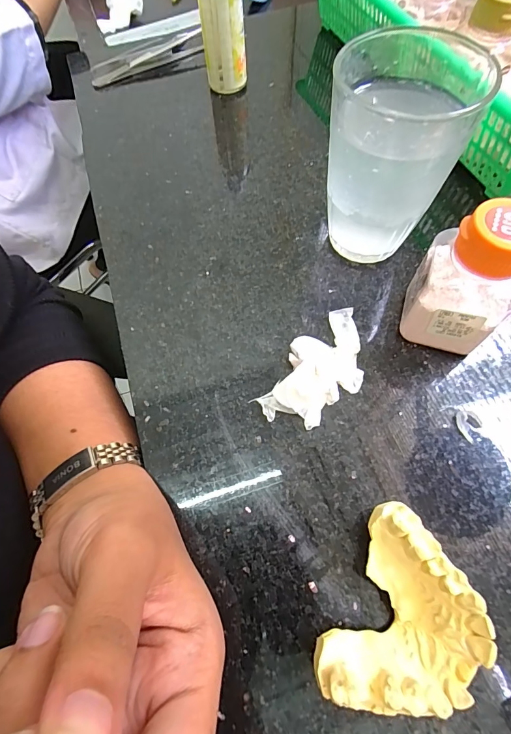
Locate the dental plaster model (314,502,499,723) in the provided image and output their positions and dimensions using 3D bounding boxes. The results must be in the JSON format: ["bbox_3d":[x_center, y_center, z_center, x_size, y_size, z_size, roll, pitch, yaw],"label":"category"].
[{"bbox_3d":[0.057,0.096,0.142,0.049,0.027,0.066,27,69,15],"label":"dental plaster model"}]

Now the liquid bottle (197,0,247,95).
[{"bbox_3d":[-0.025,-0.258,0.266,0.032,0.107,0.026,-9,65,-1],"label":"liquid bottle"}]

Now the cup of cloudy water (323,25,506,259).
[{"bbox_3d":[0.067,-0.106,0.195,0.063,0.098,0.064,-1,65,2],"label":"cup of cloudy water"}]

